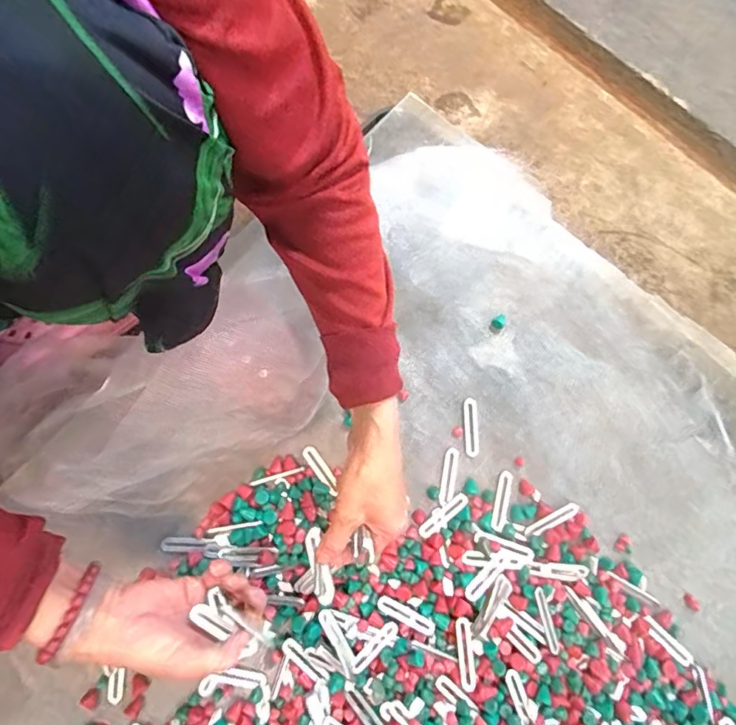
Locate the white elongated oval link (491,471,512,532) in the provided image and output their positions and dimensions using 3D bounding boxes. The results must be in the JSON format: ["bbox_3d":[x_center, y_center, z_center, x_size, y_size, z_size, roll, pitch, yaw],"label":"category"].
[{"bbox_3d":[0.134,0.139,0.495,0.013,0.004,0.058,14,79,2],"label":"white elongated oval link"}]

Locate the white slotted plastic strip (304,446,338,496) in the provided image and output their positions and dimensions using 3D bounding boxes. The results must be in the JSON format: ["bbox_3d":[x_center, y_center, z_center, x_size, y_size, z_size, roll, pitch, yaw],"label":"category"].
[{"bbox_3d":[-0.048,0.108,0.505,0.012,0.005,0.051,-35,81,-7],"label":"white slotted plastic strip"}]

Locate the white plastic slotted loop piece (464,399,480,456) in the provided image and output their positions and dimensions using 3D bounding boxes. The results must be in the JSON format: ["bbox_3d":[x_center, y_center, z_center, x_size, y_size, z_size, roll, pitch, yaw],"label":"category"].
[{"bbox_3d":[0.107,0.067,0.512,0.013,0.005,0.059,0,79,0],"label":"white plastic slotted loop piece"}]

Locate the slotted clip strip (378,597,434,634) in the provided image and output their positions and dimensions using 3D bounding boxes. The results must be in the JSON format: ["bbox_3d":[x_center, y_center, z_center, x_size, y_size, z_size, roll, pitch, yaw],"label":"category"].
[{"bbox_3d":[0.036,0.242,0.471,0.057,0.004,0.015,26,80,5],"label":"slotted clip strip"}]

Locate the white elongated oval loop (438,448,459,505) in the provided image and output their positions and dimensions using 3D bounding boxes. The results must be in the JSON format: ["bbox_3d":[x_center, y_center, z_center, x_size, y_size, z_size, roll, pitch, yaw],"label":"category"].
[{"bbox_3d":[0.082,0.115,0.501,0.015,0.004,0.056,10,79,2],"label":"white elongated oval loop"}]

